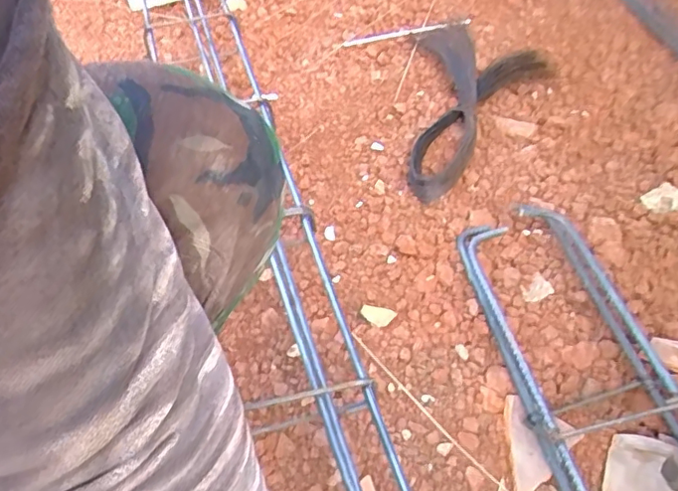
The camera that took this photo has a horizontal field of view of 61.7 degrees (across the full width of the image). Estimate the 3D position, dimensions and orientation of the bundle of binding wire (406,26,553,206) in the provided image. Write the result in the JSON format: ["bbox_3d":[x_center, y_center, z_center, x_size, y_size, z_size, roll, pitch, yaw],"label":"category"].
[{"bbox_3d":[0.176,-0.255,0.960,0.243,0.054,0.458,24,55,23],"label":"bundle of binding wire"}]

